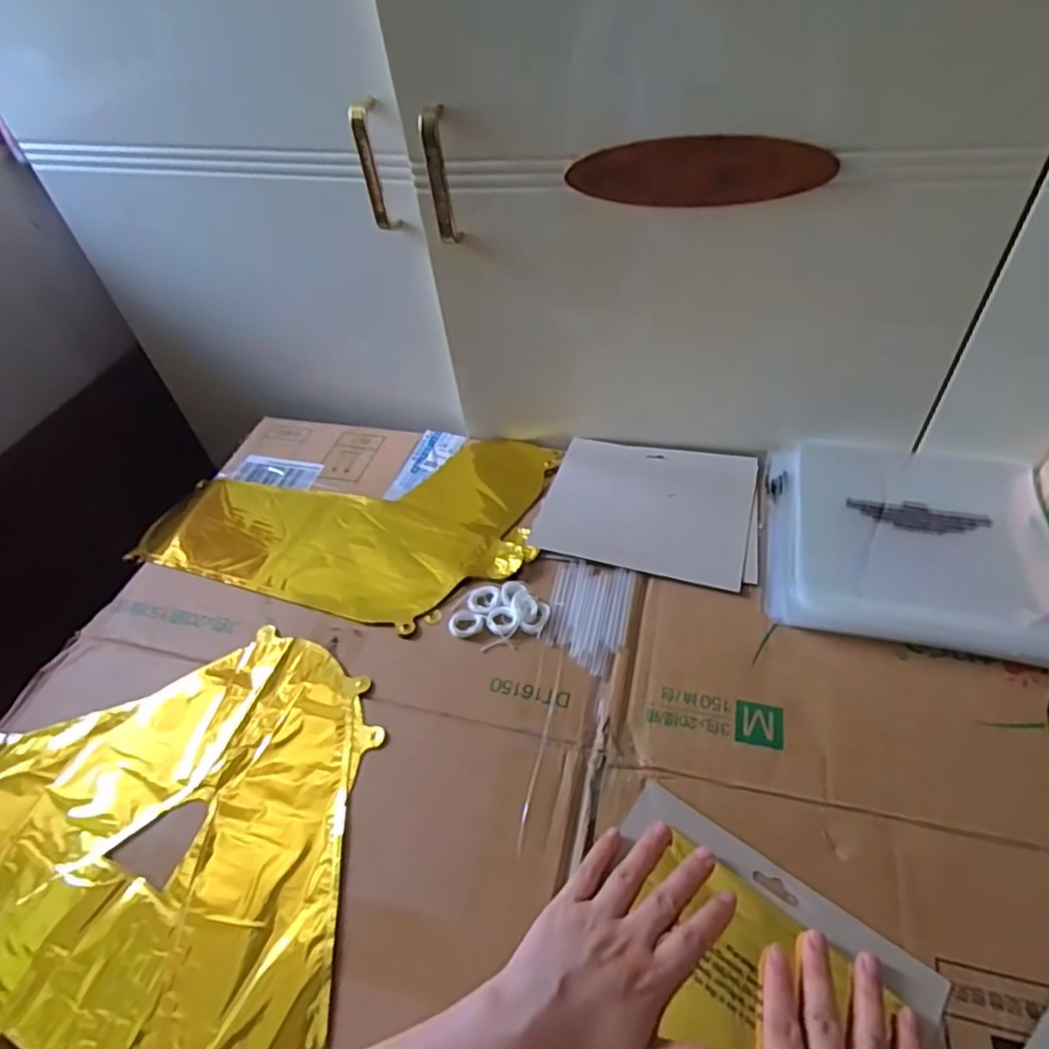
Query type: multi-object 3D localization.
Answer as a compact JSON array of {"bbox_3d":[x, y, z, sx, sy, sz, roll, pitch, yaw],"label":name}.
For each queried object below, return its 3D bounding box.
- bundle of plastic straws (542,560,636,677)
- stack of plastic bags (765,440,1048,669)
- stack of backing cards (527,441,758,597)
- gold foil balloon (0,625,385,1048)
[{"bbox_3d":[0.054,0.075,0.542,0.066,0.005,0.102,7,49,13],"label":"bundle of plastic straws"},{"bbox_3d":[0.336,0.004,0.567,0.227,0.018,0.234,8,49,13],"label":"stack of plastic bags"},{"bbox_3d":[0.123,-0.019,0.624,0.200,0.008,0.168,10,50,15],"label":"stack of backing cards"},{"bbox_3d":[-0.298,0.221,0.462,0.365,0.034,0.279,-2,48,5],"label":"gold foil balloon"}]

